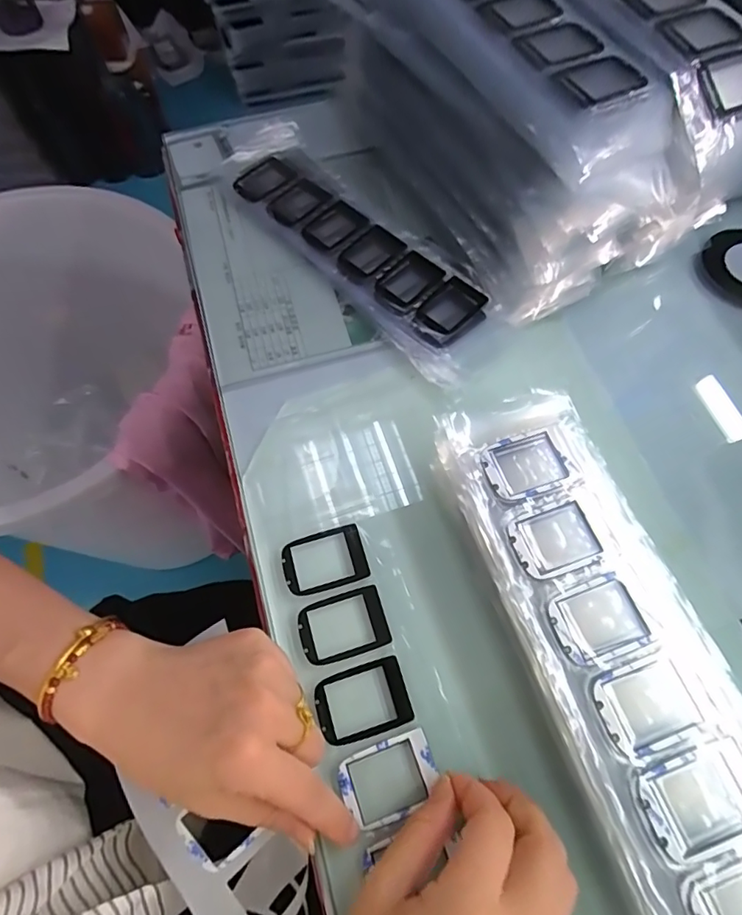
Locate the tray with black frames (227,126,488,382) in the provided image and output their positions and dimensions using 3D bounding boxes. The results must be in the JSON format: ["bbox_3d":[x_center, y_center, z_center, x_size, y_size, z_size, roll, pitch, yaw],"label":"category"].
[{"bbox_3d":[-0.014,-0.179,0.406,0.083,0.023,0.279,-39,70,-16],"label":"tray with black frames"}]

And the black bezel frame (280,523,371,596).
[{"bbox_3d":[-0.029,0.064,0.309,0.051,0.004,0.035,-17,69,-4],"label":"black bezel frame"}]

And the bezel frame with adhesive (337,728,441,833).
[{"bbox_3d":[0.010,0.170,0.261,0.051,0.006,0.036,-21,66,-9],"label":"bezel frame with adhesive"}]

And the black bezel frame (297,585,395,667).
[{"bbox_3d":[-0.017,0.100,0.293,0.051,0.004,0.035,-16,66,-7],"label":"black bezel frame"}]

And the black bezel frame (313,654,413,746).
[{"bbox_3d":[-0.005,0.137,0.278,0.051,0.004,0.035,-17,66,-7],"label":"black bezel frame"}]

